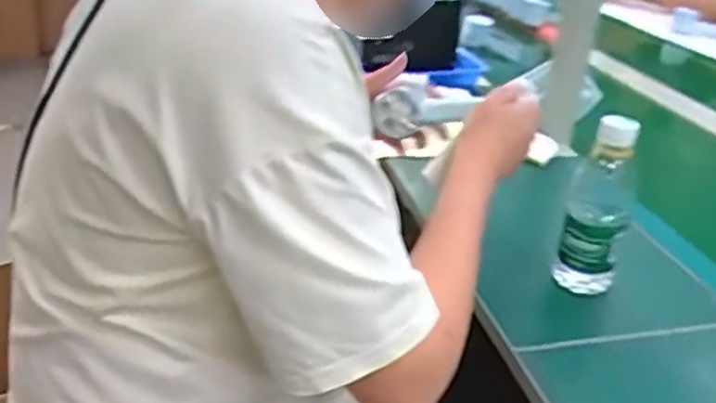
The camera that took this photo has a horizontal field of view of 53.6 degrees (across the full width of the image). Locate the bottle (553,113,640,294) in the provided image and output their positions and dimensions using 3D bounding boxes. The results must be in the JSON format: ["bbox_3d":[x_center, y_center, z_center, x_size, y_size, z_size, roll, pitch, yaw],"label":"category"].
[{"bbox_3d":[0.241,0.005,0.707,0.061,0.173,0.057,14,28,18],"label":"bottle"}]

